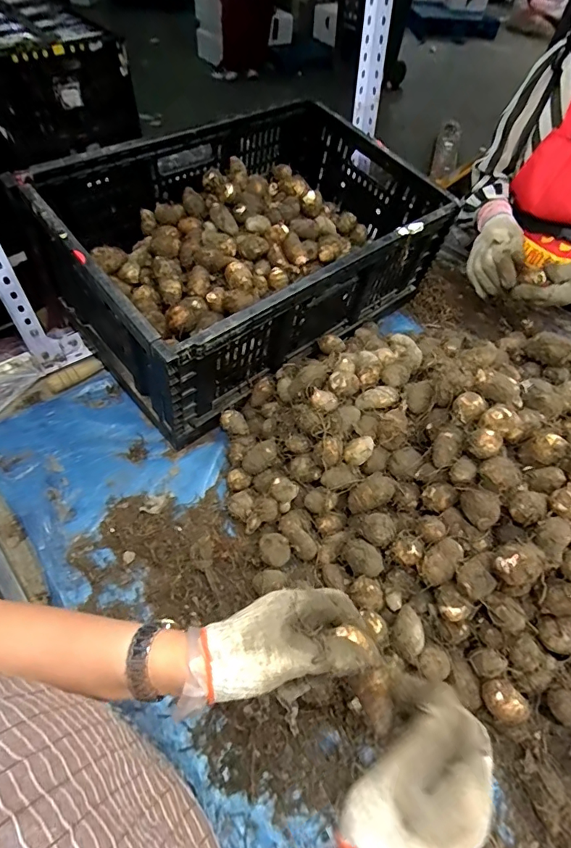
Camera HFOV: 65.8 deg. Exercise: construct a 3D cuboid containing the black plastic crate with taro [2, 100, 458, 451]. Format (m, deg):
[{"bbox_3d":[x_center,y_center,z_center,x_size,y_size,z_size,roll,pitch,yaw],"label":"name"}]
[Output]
[{"bbox_3d":[-0.054,-0.310,0.779,0.608,0.245,0.423,-33,62,-25],"label":"black plastic crate with taro"}]

